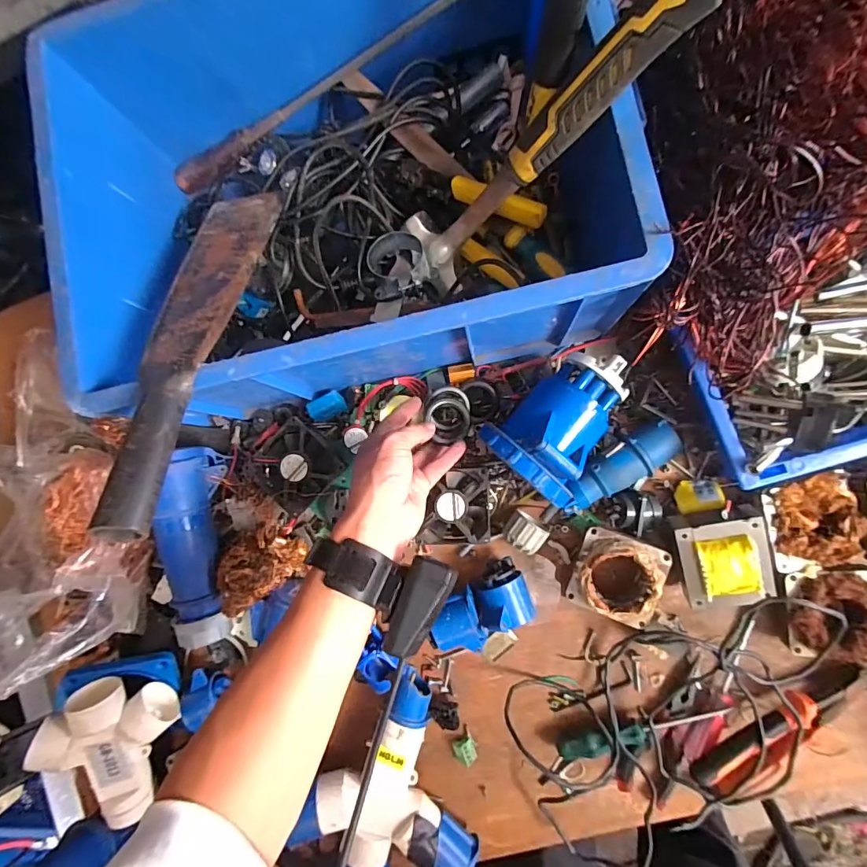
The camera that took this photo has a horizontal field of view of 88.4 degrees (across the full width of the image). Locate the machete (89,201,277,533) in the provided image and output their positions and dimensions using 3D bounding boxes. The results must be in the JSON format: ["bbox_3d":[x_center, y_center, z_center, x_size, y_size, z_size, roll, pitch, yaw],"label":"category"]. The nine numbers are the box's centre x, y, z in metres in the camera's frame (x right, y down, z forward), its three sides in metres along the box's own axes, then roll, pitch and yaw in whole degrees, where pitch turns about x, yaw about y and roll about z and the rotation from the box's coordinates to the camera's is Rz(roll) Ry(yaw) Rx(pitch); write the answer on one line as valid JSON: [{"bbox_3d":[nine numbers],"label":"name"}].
[{"bbox_3d":[-0.197,-0.094,0.377,0.079,0.024,0.367,-6,57,8],"label":"machete"}]

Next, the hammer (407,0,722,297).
[{"bbox_3d":[0.073,-0.215,0.348,0.032,0.277,0.081,-11,82,-35],"label":"hammer"}]

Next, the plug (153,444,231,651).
[{"bbox_3d":[-0.257,0.120,0.469,0.067,0.070,0.202,-6,85,8],"label":"plug"}]

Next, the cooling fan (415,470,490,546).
[{"bbox_3d":[0.024,0.079,0.479,0.071,0.031,0.079,0,86,8],"label":"cooling fan"}]

